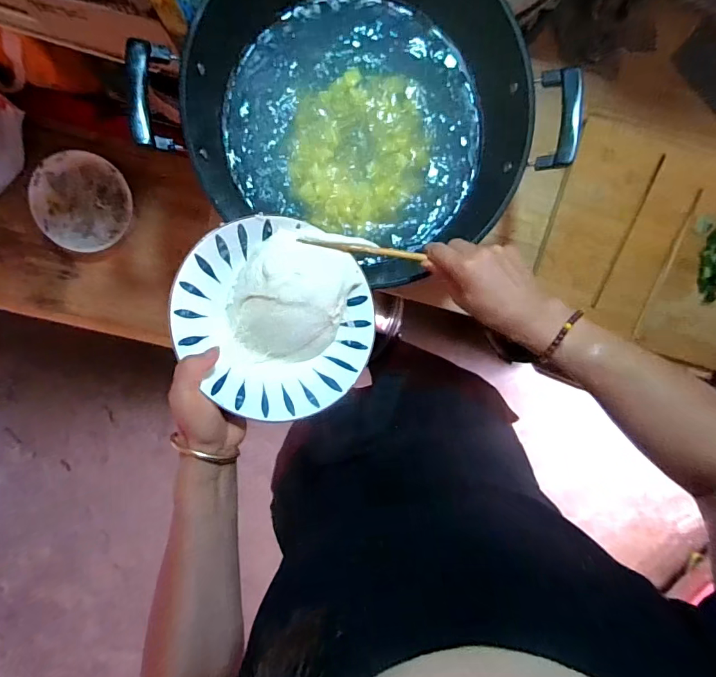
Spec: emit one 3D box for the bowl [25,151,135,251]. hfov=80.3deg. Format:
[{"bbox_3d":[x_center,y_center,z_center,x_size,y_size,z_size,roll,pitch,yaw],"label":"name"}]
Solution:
[{"bbox_3d":[-0.519,-0.258,0.796,0.175,0.045,0.177,42,92,-9],"label":"bowl"}]

